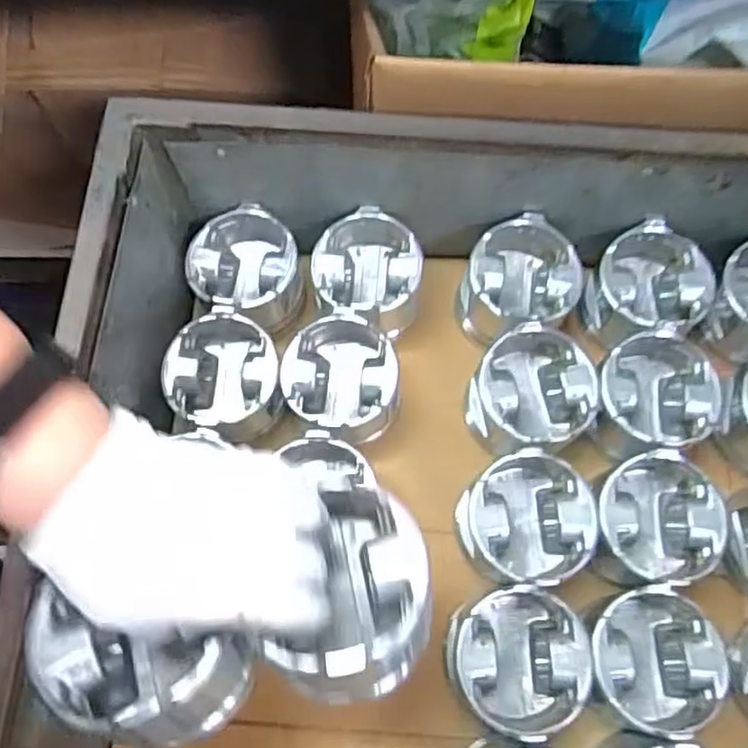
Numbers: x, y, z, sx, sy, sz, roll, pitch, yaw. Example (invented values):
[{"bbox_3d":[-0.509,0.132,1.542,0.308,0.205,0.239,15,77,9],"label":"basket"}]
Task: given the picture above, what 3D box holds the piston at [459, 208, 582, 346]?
[{"bbox_3d":[0.134,-0.076,0.642,0.099,0.084,0.121,32,74,11],"label":"piston"}]

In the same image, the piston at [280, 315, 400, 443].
[{"bbox_3d":[-0.028,0.014,0.615,0.100,0.082,0.109,-1,71,0],"label":"piston"}]

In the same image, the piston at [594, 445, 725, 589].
[{"bbox_3d":[0.229,0.122,0.567,0.105,0.064,0.103,-17,72,-6],"label":"piston"}]

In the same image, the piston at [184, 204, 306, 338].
[{"bbox_3d":[-0.119,-0.090,0.656,0.101,0.075,0.105,-21,72,-7],"label":"piston"}]

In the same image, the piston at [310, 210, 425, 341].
[{"bbox_3d":[-0.006,-0.086,0.647,0.095,0.083,0.109,-1,71,0],"label":"piston"}]

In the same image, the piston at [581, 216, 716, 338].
[{"bbox_3d":[0.254,-0.080,0.641,0.104,0.076,0.098,0,71,0],"label":"piston"}]

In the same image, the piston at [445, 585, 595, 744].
[{"bbox_3d":[0.108,0.218,0.530,0.101,0.074,0.098,0,71,0],"label":"piston"}]

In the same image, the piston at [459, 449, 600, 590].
[{"bbox_3d":[0.124,0.119,0.562,0.099,0.065,0.097,0,71,0],"label":"piston"}]

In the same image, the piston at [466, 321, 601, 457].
[{"bbox_3d":[0.137,0.020,0.603,0.101,0.082,0.101,0,71,0],"label":"piston"}]

